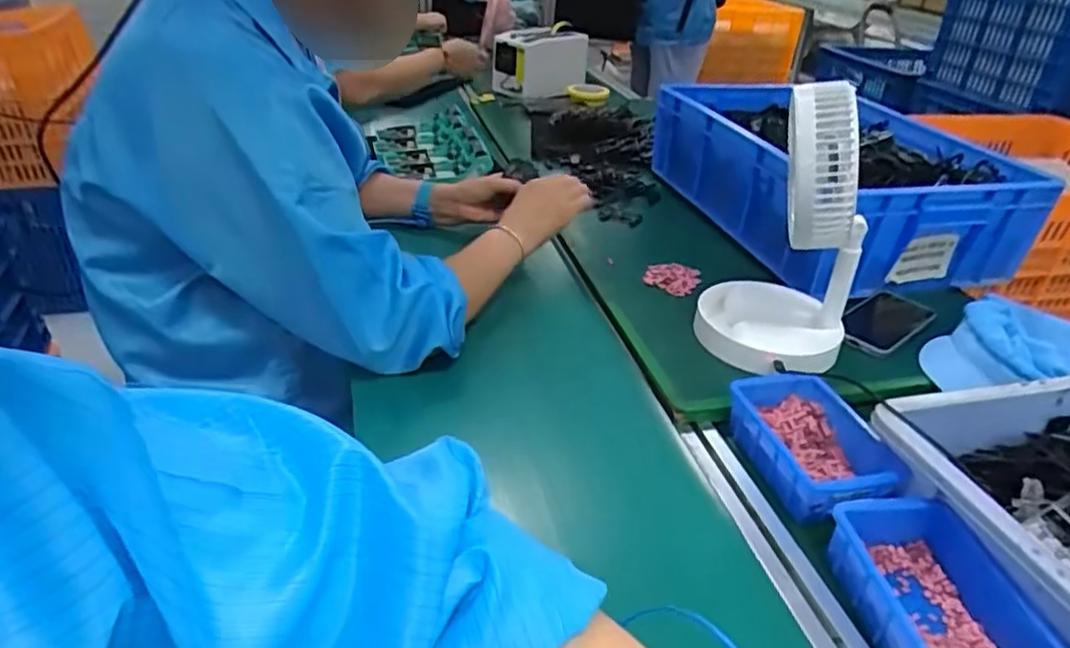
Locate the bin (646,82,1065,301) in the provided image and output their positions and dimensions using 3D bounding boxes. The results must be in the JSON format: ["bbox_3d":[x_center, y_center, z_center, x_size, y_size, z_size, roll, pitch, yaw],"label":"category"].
[{"bbox_3d":[0.410,-0.216,0.994,0.319,0.138,0.491,-8,34,-19],"label":"bin"}]

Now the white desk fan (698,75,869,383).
[{"bbox_3d":[0.270,-0.104,0.705,0.148,0.276,0.155,15,34,16],"label":"white desk fan"}]

